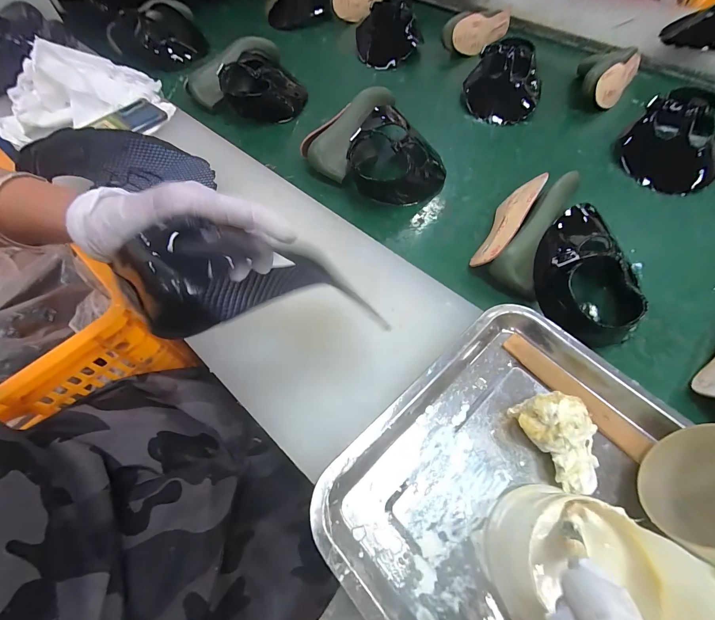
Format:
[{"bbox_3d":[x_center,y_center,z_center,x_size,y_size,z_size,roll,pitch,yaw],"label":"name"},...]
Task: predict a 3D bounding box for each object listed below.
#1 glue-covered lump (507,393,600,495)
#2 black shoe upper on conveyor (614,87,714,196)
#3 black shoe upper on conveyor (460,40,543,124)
[{"bbox_3d":[0.173,0.107,0.262,0.057,0.036,0.074,-18,61,-9],"label":"glue-covered lump"},{"bbox_3d":[0.513,-0.271,0.498,0.142,0.060,0.166,40,68,20],"label":"black shoe upper on conveyor"},{"bbox_3d":[0.281,-0.434,0.595,0.128,0.079,0.142,3,60,1],"label":"black shoe upper on conveyor"}]

